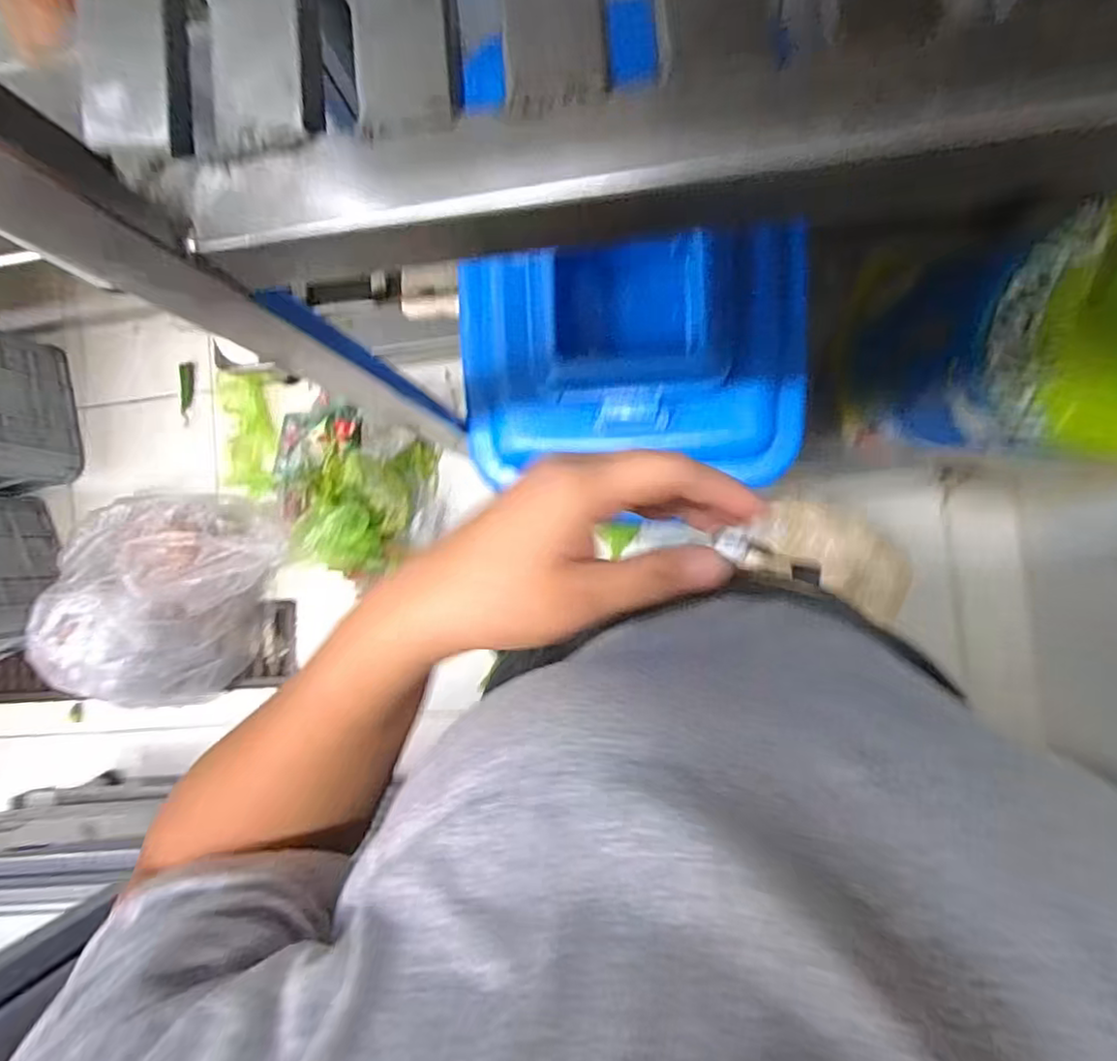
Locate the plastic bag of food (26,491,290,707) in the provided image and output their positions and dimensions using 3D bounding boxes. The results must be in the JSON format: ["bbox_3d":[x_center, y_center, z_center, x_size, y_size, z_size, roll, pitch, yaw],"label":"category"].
[{"bbox_3d":[-0.908,0.152,1.464,0.453,0.228,0.502,16,90,10],"label":"plastic bag of food"}]

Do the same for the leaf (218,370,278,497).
[{"bbox_3d":[-0.761,-0.237,1.566,0.136,0.068,0.302,6,108,10],"label":"leaf"}]

